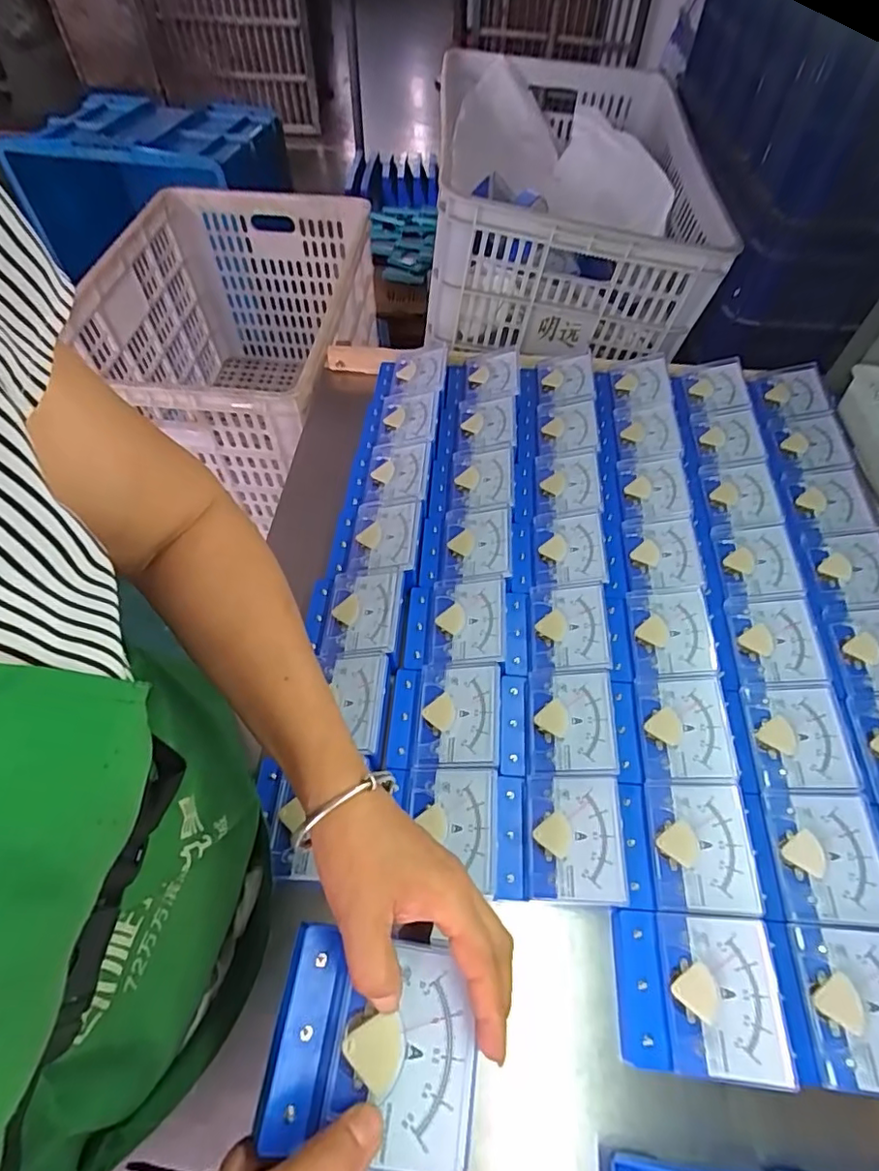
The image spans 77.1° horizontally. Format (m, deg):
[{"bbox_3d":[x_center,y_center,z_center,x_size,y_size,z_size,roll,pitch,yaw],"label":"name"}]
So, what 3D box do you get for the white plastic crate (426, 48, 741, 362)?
[{"bbox_3d":[0.209,-0.669,0.944,0.395,0.216,0.607,4,57,2],"label":"white plastic crate"}]

